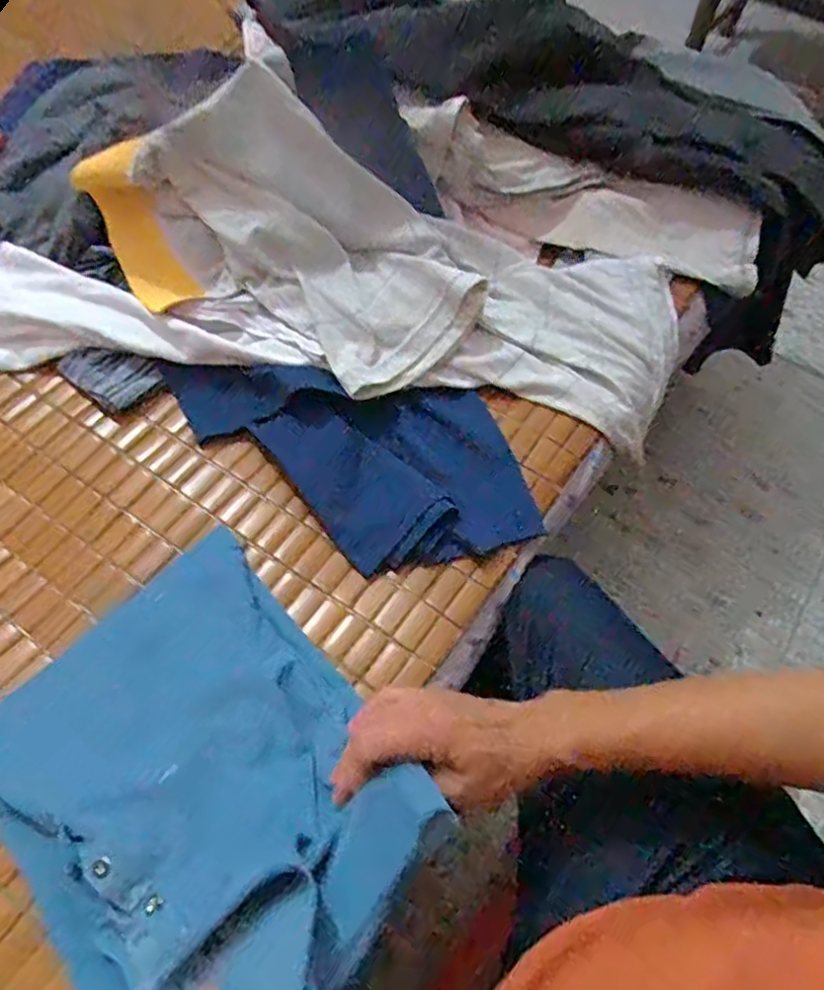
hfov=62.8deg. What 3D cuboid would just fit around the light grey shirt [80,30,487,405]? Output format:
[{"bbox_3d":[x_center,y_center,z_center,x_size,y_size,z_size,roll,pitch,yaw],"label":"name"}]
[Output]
[{"bbox_3d":[-0.110,-0.256,0.601,0.340,0.149,0.221,35,66,14],"label":"light grey shirt"}]

